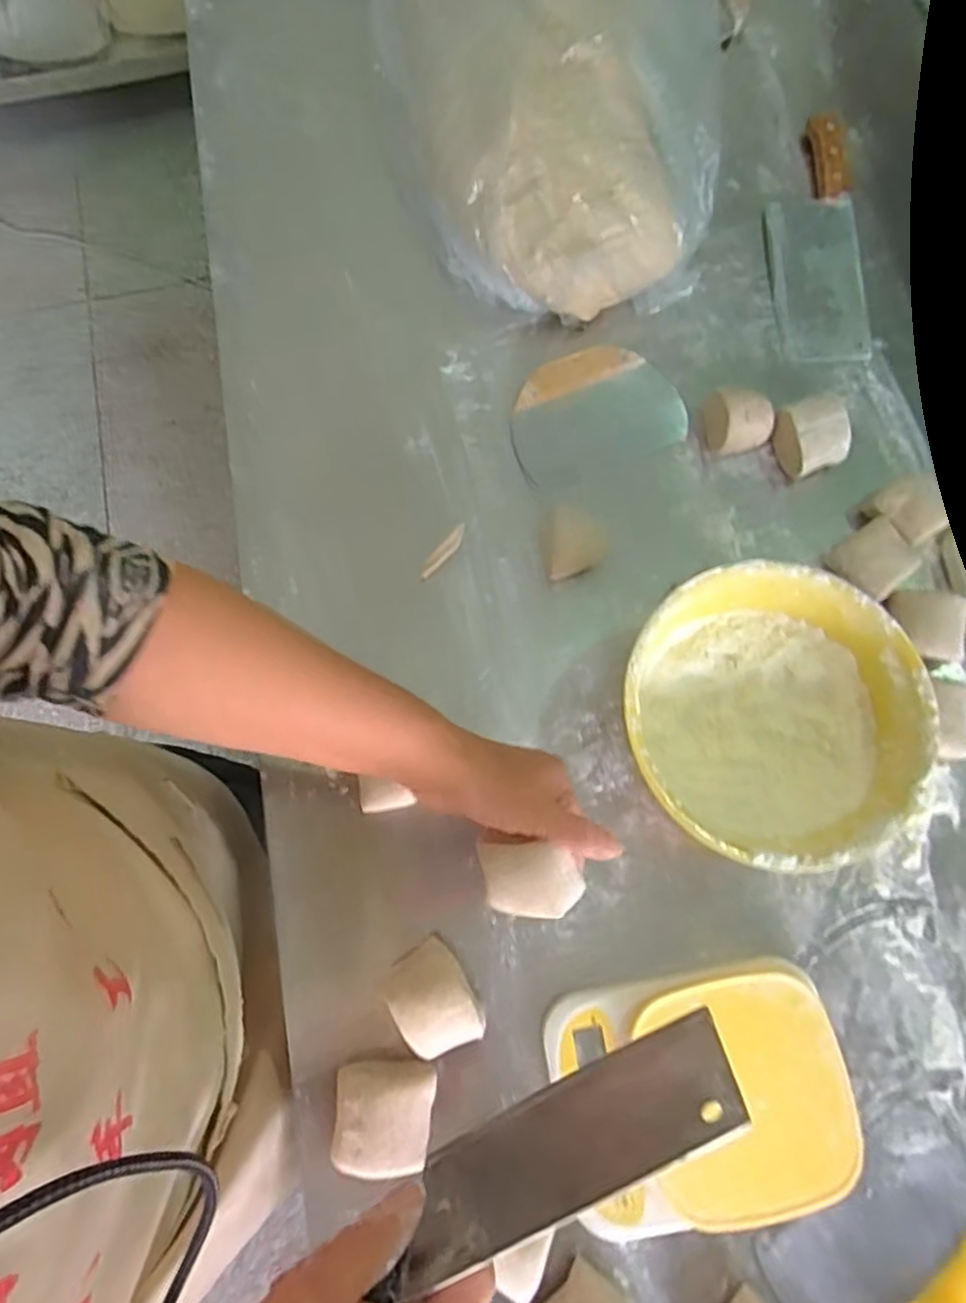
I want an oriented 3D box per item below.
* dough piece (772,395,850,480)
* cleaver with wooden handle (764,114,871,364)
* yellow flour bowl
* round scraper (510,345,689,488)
[{"bbox_3d":[0.289,-0.186,0.590,0.054,0.043,0.057,-19,76,-5],"label":"dough piece"},{"bbox_3d":[0.324,-0.409,0.658,0.084,0.018,0.274,2,76,1],"label":"cleaver with wooden handle"},{"bbox_3d":[0.200,0.050,0.498,0.196,0.093,0.200,0,76,0],"label":"yellow flour bowl"},{"bbox_3d":[0.101,-0.217,0.612,0.158,0.017,0.111,-22,77,-5],"label":"round scraper"}]

